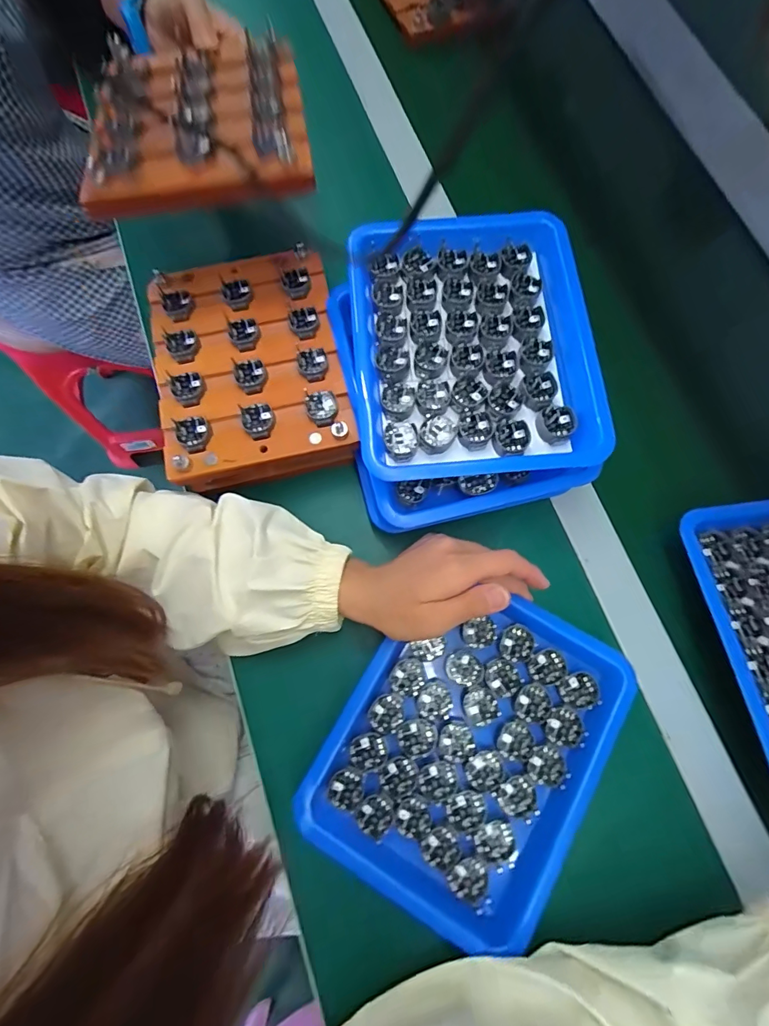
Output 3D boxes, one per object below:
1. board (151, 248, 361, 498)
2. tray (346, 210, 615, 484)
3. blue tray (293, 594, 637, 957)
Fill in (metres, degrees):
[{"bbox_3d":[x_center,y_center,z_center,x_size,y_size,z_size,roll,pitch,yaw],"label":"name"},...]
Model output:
[{"bbox_3d":[-0.112,-0.123,0.375,0.146,0.046,0.186,-11,78,-7],"label":"board"},{"bbox_3d":[0.069,-0.127,0.343,0.188,0.038,0.211,-5,76,-2],"label":"tray"},{"bbox_3d":[0.061,0.165,0.318,0.171,0.022,0.216,32,77,7],"label":"blue tray"}]

